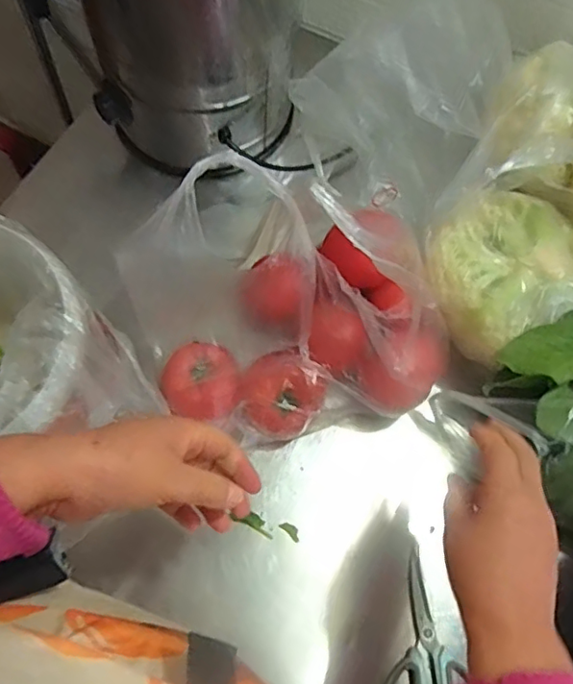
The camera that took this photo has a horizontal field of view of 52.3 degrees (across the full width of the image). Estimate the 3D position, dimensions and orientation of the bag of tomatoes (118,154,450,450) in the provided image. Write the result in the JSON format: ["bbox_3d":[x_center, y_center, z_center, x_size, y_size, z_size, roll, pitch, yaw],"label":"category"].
[{"bbox_3d":[0.010,-0.033,0.545,0.282,0.210,0.220,-20,71,-10],"label":"bag of tomatoes"}]

